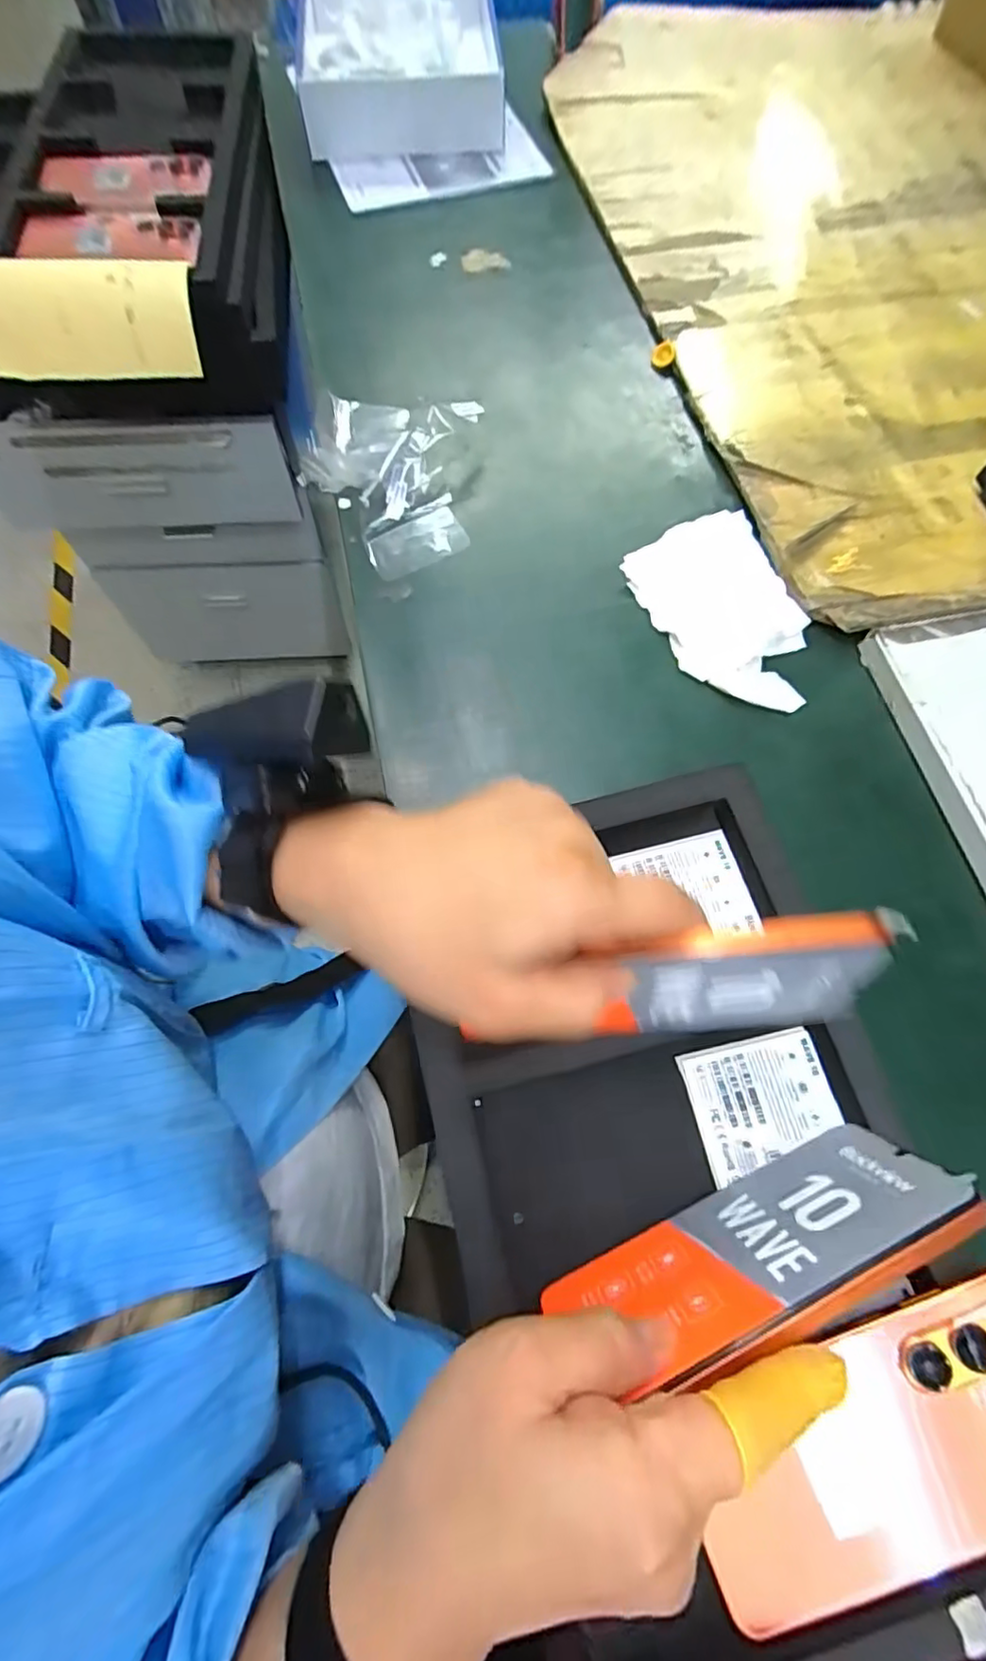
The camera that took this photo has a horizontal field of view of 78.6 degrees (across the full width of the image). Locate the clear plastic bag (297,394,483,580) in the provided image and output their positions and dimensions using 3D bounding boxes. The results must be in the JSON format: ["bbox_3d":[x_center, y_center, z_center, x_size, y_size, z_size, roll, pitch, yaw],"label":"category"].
[{"bbox_3d":[-0.082,-0.277,0.457,0.128,0.044,0.170,3,69,0],"label":"clear plastic bag"}]

